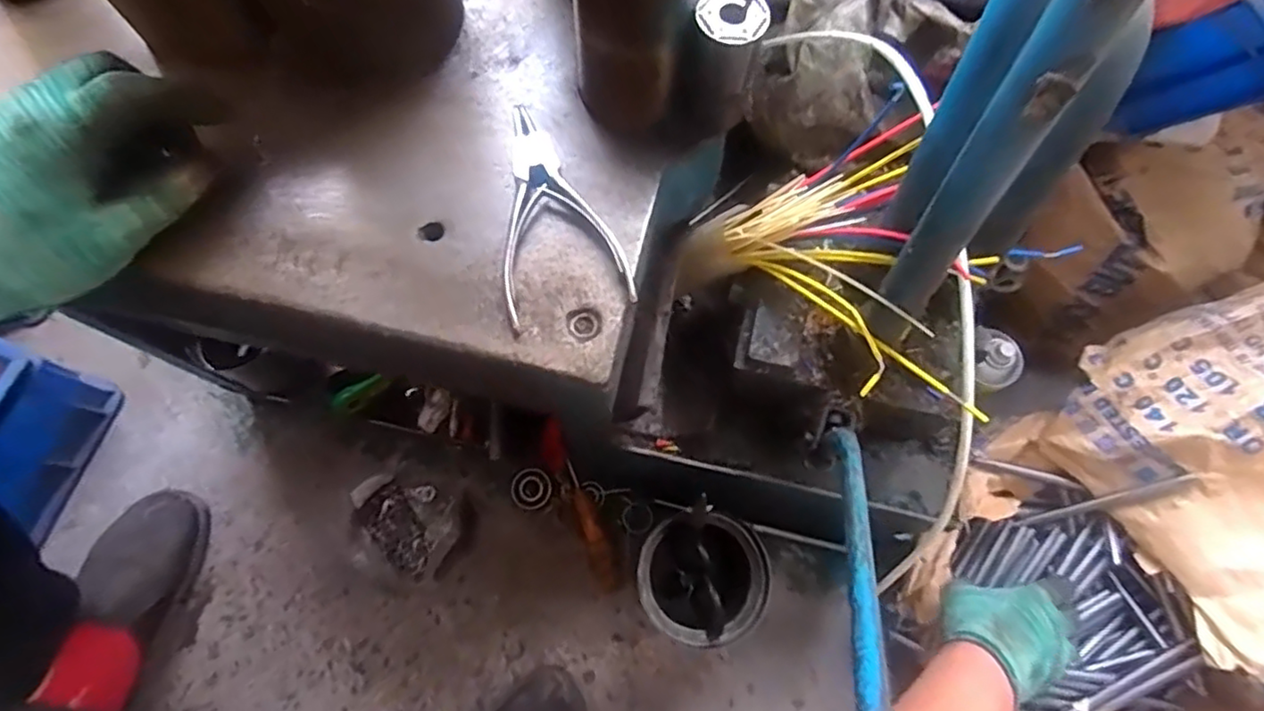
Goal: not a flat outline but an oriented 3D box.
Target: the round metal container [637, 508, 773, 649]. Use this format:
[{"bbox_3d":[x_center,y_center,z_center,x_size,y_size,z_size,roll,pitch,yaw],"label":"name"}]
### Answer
[{"bbox_3d":[0.065,0.226,0.652,0.117,0.160,0.114,0,72,-1],"label":"round metal container"}]

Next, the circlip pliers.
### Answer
[{"bbox_3d":[-0.044,-0.083,0.362,0.069,0.016,0.129,-11,72,-4],"label":"circlip pliers"}]

